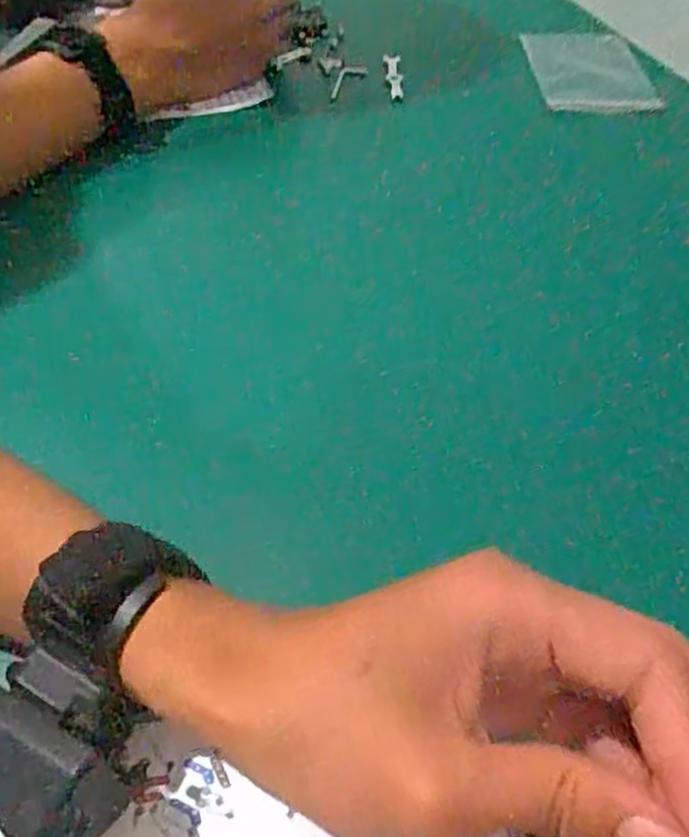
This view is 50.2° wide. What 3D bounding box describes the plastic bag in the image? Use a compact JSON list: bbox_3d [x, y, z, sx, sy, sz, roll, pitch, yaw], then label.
[{"bbox_3d":[0.195,-0.279,0.590,0.086,0.018,0.113,0,50,-3],"label":"plastic bag"}]

